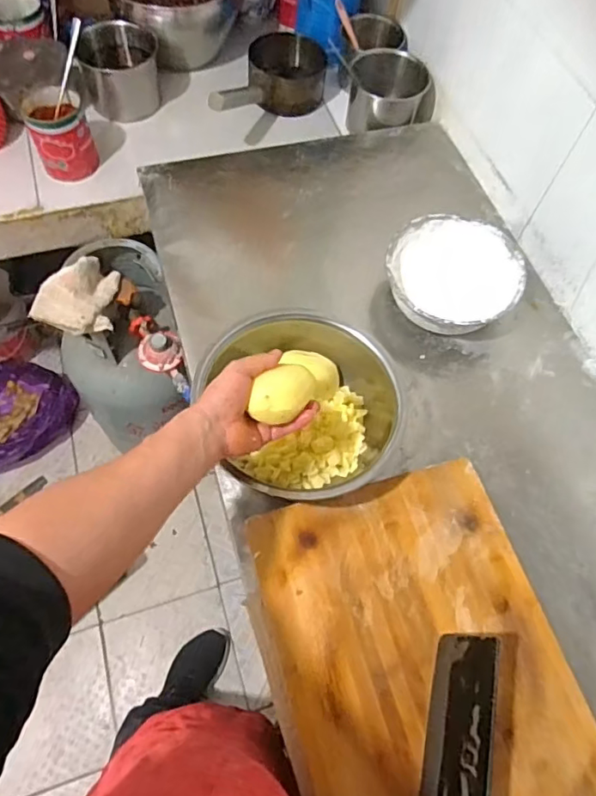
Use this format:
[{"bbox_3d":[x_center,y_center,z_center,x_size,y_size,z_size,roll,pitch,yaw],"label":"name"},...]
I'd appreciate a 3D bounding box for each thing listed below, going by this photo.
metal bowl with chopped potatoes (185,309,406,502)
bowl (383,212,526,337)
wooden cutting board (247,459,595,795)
[{"bbox_3d":[0.005,-0.001,0.713,0.257,0.099,0.255,2,63,-3],"label":"metal bowl with chopped potatoes"},{"bbox_3d":[0.229,-0.178,0.817,0.193,0.081,0.188,2,63,-3],"label":"bowl"},{"bbox_3d":[0.136,0.298,0.592,0.313,0.022,0.416,-13,65,-10],"label":"wooden cutting board"}]

